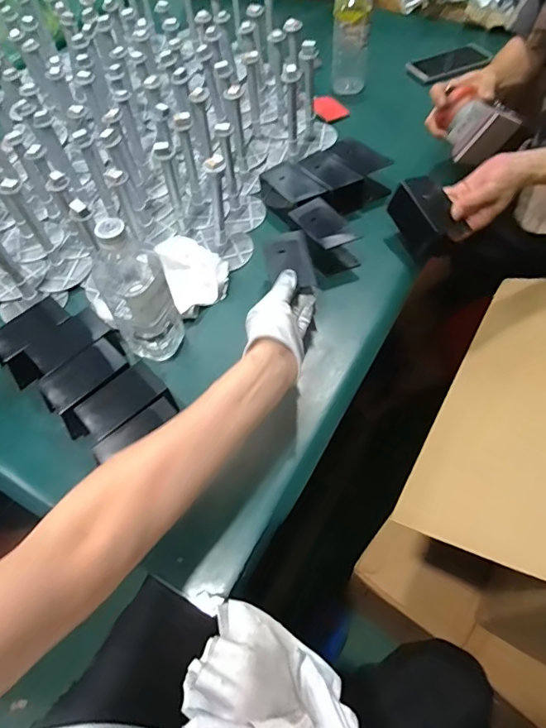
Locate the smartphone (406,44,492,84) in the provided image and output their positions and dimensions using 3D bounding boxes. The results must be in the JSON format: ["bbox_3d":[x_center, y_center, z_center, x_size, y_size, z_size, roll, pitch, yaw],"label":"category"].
[{"bbox_3d":[0.356,-0.602,0.948,0.162,0.015,0.068,-20,58,-8],"label":"smartphone"}]

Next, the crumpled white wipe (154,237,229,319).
[{"bbox_3d":[-0.112,-0.136,0.679,0.084,0.034,0.141,-21,58,-9],"label":"crumpled white wipe"}]

